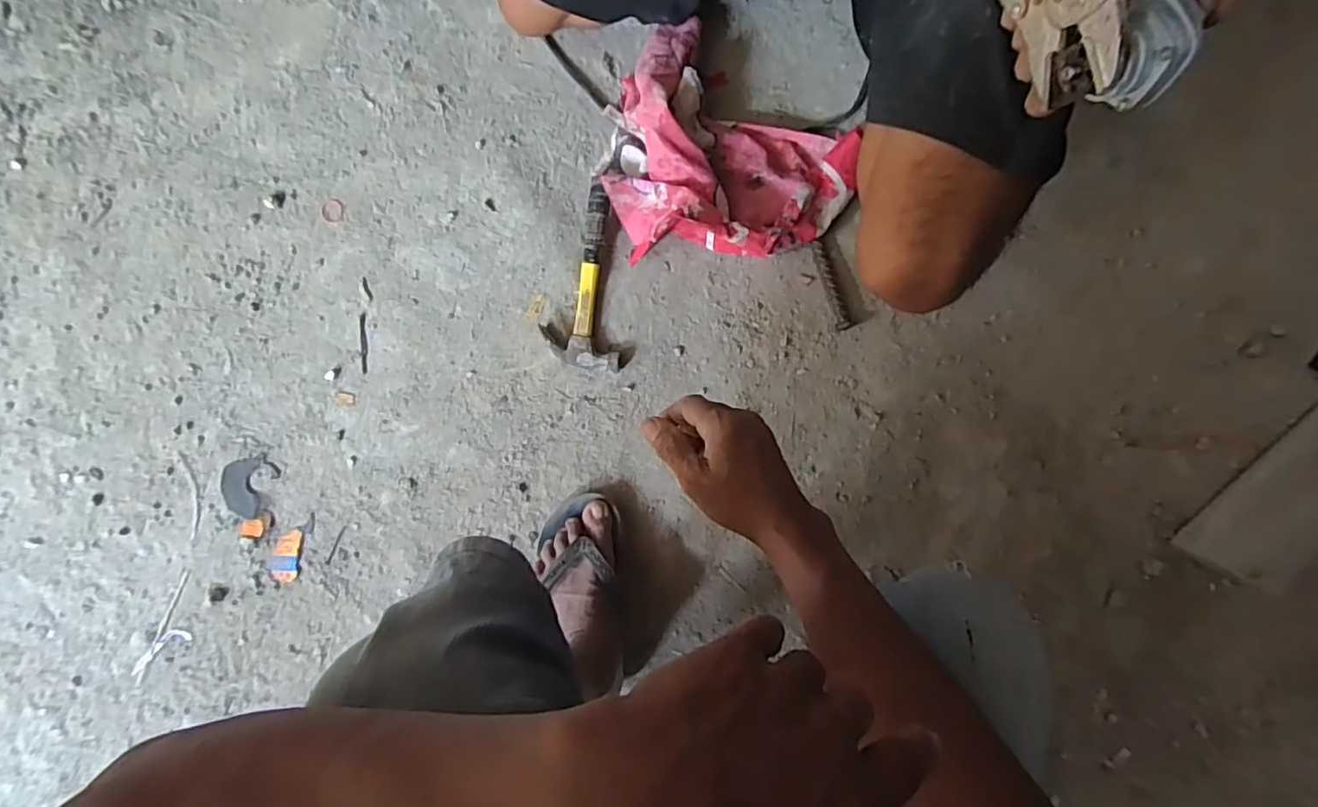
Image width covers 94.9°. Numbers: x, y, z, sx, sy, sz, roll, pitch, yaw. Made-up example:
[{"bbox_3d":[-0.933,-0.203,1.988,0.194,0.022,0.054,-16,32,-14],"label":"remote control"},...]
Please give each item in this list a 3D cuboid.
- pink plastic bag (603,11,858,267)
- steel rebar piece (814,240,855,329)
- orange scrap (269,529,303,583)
[{"bbox_3d":[0.074,-0.301,0.683,0.273,0.087,0.258,-2,91,5],"label":"pink plastic bag"},{"bbox_3d":[0.205,-0.140,0.711,0.021,0.013,0.105,-17,89,5],"label":"steel rebar piece"},{"bbox_3d":[-0.485,0.198,0.786,0.036,0.009,0.066,6,91,4],"label":"orange scrap"}]

